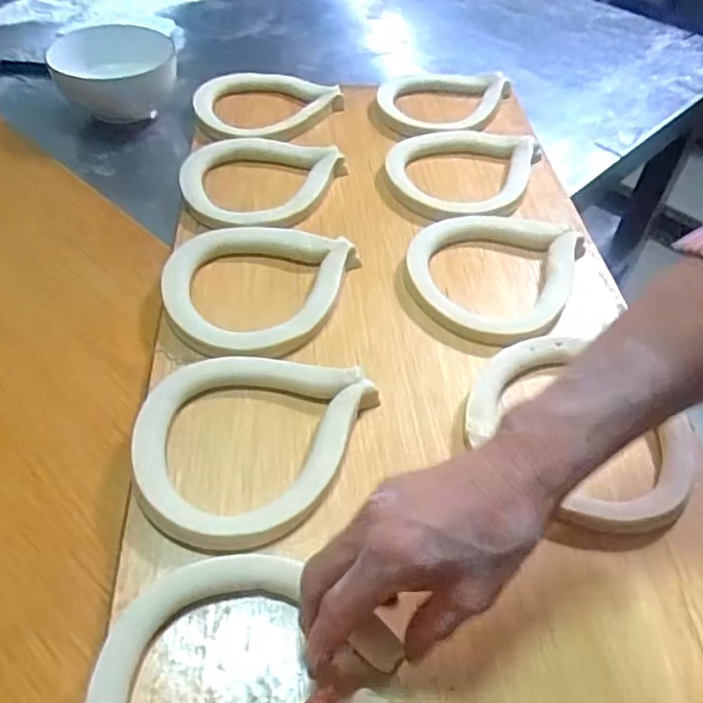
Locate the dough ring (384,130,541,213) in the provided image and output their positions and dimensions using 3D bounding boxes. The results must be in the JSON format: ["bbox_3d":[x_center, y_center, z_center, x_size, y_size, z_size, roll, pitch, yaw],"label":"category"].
[{"bbox_3d":[0.111,-0.190,0.661,0.148,0.020,0.154,1,48,-1],"label":"dough ring"}]

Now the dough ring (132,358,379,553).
[{"bbox_3d":[-0.074,0.058,0.426,0.135,0.031,0.158,18,49,13],"label":"dough ring"}]

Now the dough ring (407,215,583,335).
[{"bbox_3d":[0.122,-0.072,0.557,0.143,0.017,0.153,1,48,-1],"label":"dough ring"}]

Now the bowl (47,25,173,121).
[{"bbox_3d":[-0.277,-0.324,0.737,0.131,0.071,0.131,1,48,-1],"label":"bowl"}]

